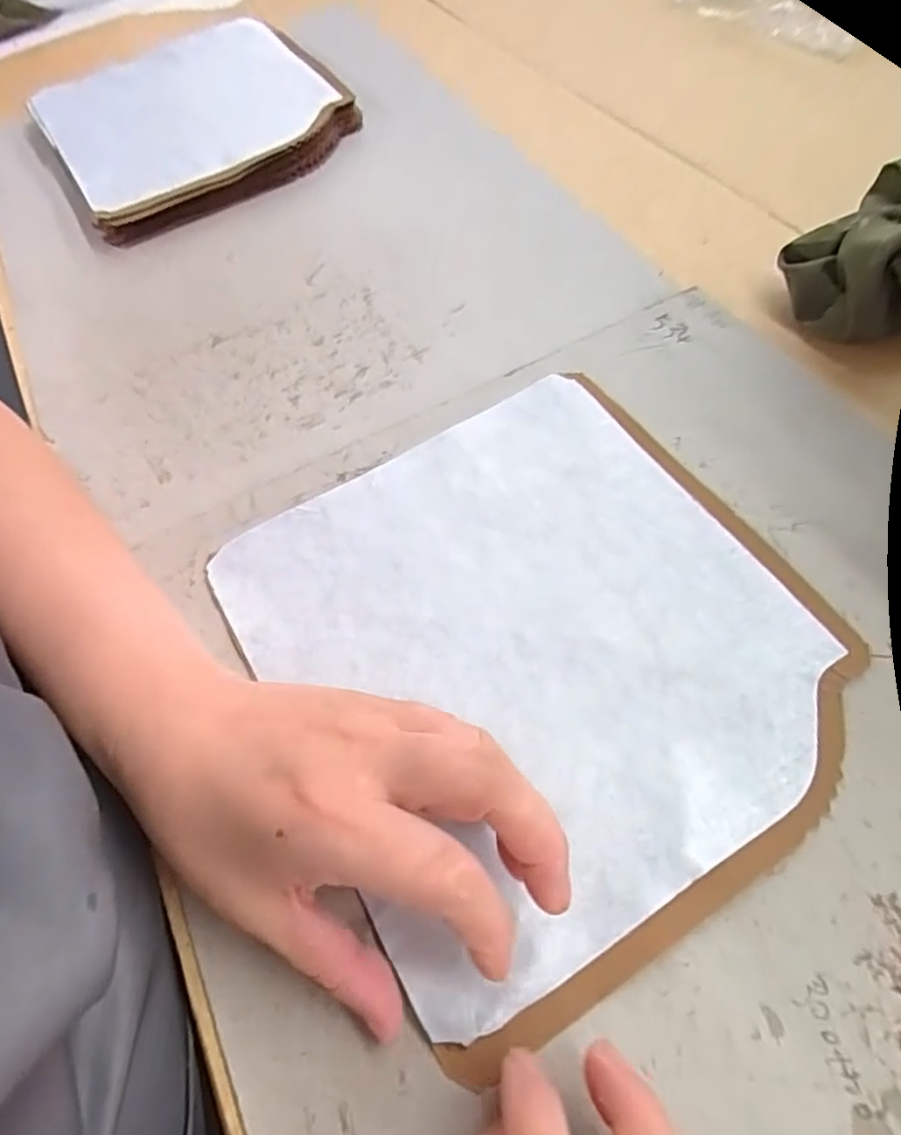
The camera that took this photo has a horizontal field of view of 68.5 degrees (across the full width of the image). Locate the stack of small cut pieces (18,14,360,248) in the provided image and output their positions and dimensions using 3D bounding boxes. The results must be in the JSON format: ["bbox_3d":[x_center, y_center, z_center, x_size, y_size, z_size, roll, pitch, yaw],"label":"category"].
[{"bbox_3d":[-0.210,-0.365,0.533,0.212,0.025,0.231,-30,60,-14],"label":"stack of small cut pieces"}]

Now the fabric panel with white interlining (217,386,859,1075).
[{"bbox_3d":[0.036,0.027,0.284,0.217,0.009,0.233,-30,60,-13],"label":"fabric panel with white interlining"}]

